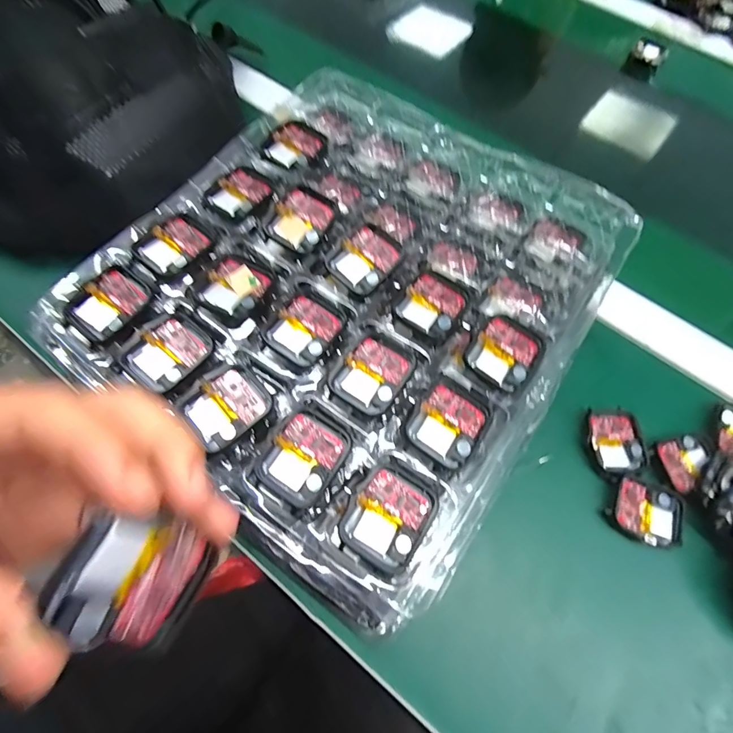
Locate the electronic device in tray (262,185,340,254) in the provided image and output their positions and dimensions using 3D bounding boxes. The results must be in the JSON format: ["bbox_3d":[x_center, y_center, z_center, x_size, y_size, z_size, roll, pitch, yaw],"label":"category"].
[{"bbox_3d":[-0.041,-0.093,0.263,0.035,0.011,0.041,30,68,10],"label":"electronic device in tray"}]

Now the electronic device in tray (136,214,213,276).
[{"bbox_3d":[-0.116,-0.074,0.251,0.035,0.006,0.040,39,69,13],"label":"electronic device in tray"}]

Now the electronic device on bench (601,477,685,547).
[{"bbox_3d":[0.181,0.094,0.267,0.046,0.007,0.038,23,67,7],"label":"electronic device on bench"}]

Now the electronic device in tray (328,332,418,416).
[{"bbox_3d":[0.004,0.002,0.224,0.036,0.005,0.042,35,68,11],"label":"electronic device in tray"}]

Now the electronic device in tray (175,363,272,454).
[{"bbox_3d":[-0.072,0.020,0.214,0.040,0.004,0.035,-38,73,-18],"label":"electronic device in tray"}]

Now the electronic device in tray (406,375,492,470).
[{"bbox_3d":[0.044,0.029,0.219,0.036,0.006,0.041,34,68,11],"label":"electronic device in tray"}]

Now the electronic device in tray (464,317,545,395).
[{"bbox_3d":[0.079,-0.009,0.234,0.035,0.004,0.038,35,68,11],"label":"electronic device in tray"}]

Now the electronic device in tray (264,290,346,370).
[{"bbox_3d":[-0.034,-0.022,0.236,0.034,0.006,0.040,35,68,11],"label":"electronic device in tray"}]

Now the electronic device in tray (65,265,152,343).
[{"bbox_3d":[-0.146,-0.034,0.237,0.033,0.015,0.042,43,70,14],"label":"electronic device in tray"}]

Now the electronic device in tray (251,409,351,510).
[{"bbox_3d":[-0.031,0.045,0.208,0.034,0.010,0.042,35,68,11],"label":"electronic device in tray"}]

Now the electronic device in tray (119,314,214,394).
[{"bbox_3d":[-0.108,-0.007,0.228,0.035,0.009,0.042,41,70,14],"label":"electronic device in tray"}]

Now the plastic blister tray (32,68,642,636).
[{"bbox_3d":[-0.005,-0.054,0.260,0.263,0.031,0.290,36,68,12],"label":"plastic blister tray"}]

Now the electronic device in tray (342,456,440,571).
[{"bbox_3d":[0.012,0.070,0.199,0.036,0.009,0.045,31,68,10],"label":"electronic device in tray"}]

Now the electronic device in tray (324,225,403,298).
[{"bbox_3d":[0.000,-0.065,0.253,0.040,0.004,0.035,-45,76,-1],"label":"electronic device in tray"}]

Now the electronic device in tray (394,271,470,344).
[{"bbox_3d":[0.039,-0.036,0.244,0.036,0.004,0.040,36,68,12],"label":"electronic device in tray"}]

